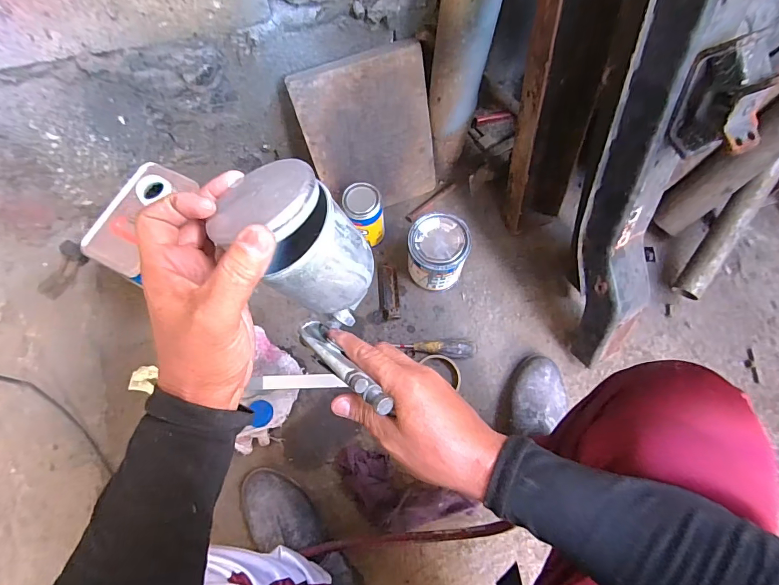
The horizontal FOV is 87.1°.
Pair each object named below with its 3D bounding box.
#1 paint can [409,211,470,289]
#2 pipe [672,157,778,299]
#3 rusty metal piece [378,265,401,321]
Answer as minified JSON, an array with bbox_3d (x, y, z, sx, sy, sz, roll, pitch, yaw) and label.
[{"bbox_3d":[0.085,-0.067,0.751,0.103,0.135,0.102,0,71,0],"label":"paint can"},{"bbox_3d":[0.612,-0.118,0.735,0.045,0.053,0.285,32,101,10],"label":"pipe"},{"bbox_3d":[-0.002,-0.003,0.789,0.038,0.019,0.109,-4,71,-1],"label":"rusty metal piece"}]

